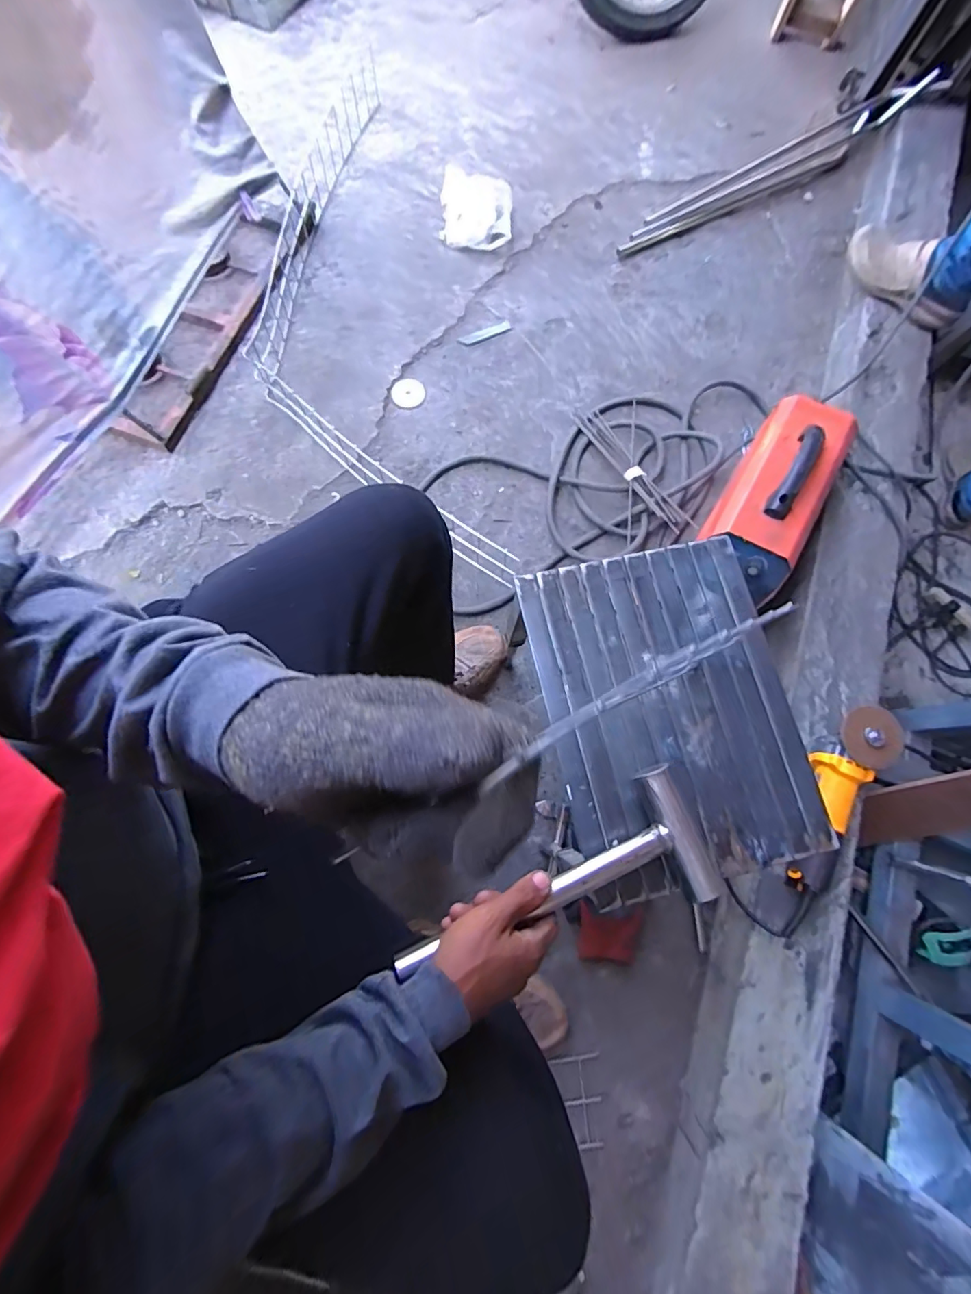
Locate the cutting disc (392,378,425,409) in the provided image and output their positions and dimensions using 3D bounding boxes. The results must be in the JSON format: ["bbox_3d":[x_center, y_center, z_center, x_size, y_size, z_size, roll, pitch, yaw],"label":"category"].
[{"bbox_3d":[-0.165,-0.538,1.083,0.072,0.004,0.068,-19,84,-11],"label":"cutting disc"}]

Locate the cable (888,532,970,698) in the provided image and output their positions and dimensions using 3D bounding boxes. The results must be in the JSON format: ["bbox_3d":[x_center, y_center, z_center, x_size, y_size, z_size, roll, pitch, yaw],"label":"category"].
[{"bbox_3d":[1.201,-0.102,1.306,0.308,0.057,0.427,29,76,6],"label":"cable"}]

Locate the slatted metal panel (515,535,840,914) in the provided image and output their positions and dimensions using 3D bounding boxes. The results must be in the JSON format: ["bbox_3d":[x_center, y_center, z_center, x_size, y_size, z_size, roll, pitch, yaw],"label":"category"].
[{"bbox_3d":[0.193,0.061,0.536,0.247,0.020,0.340,-12,76,-5],"label":"slatted metal panel"}]

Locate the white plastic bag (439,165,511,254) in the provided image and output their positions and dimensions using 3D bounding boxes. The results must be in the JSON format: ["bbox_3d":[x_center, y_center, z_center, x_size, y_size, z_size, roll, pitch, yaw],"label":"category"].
[{"bbox_3d":[-0.022,-1.022,1.182,0.162,0.045,0.216,1,75,-2],"label":"white plastic bag"}]

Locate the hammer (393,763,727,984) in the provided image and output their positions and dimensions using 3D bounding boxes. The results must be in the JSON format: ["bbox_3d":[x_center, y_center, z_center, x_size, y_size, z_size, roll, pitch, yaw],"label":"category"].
[{"bbox_3d":[0.065,0.213,0.447,0.280,0.029,0.117,-20,77,-12],"label":"hammer"}]

